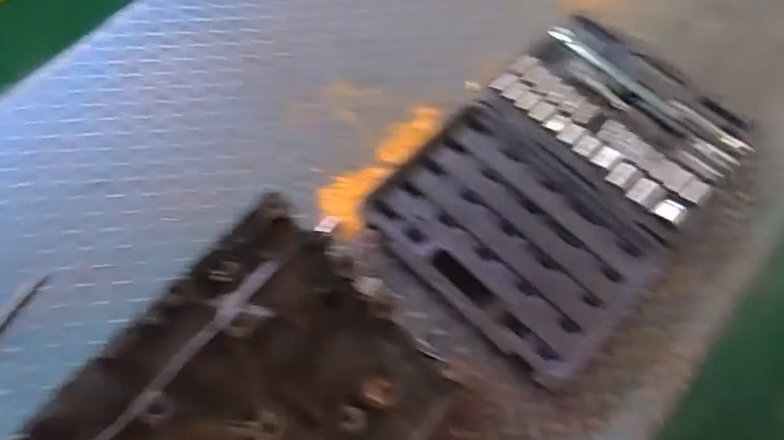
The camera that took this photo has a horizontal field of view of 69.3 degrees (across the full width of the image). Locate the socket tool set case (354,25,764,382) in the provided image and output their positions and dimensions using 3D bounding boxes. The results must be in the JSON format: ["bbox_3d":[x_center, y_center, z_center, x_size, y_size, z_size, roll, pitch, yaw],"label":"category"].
[{"bbox_3d":[0.271,-0.073,0.872,0.384,0.055,0.553,42,72,14],"label":"socket tool set case"}]

